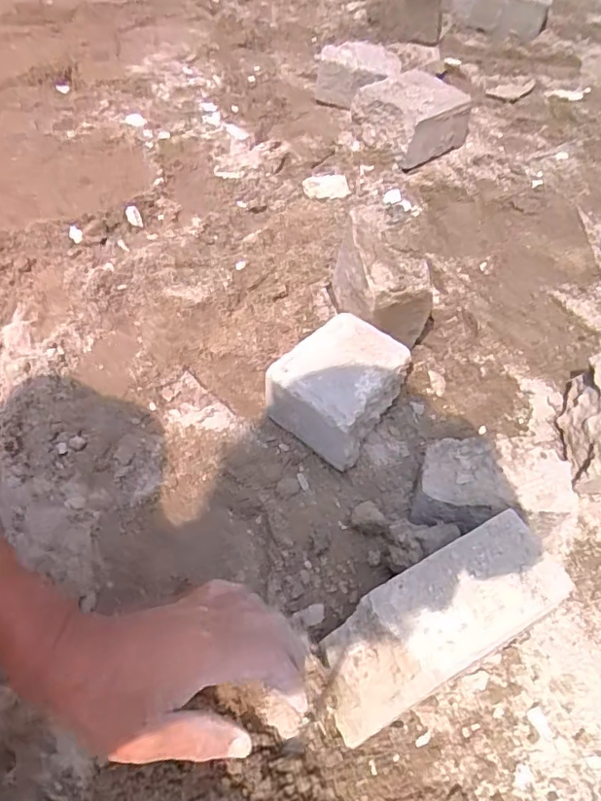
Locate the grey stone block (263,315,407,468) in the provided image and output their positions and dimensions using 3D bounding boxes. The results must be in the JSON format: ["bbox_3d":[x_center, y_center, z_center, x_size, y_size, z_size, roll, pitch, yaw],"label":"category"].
[{"bbox_3d":[0.034,-0.011,0.501,0.092,0.070,0.115,33,64,19],"label":"grey stone block"}]

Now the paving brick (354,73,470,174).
[{"bbox_3d":[0.139,-0.361,0.720,0.101,0.068,0.116,-33,64,-19],"label":"paving brick"}]

